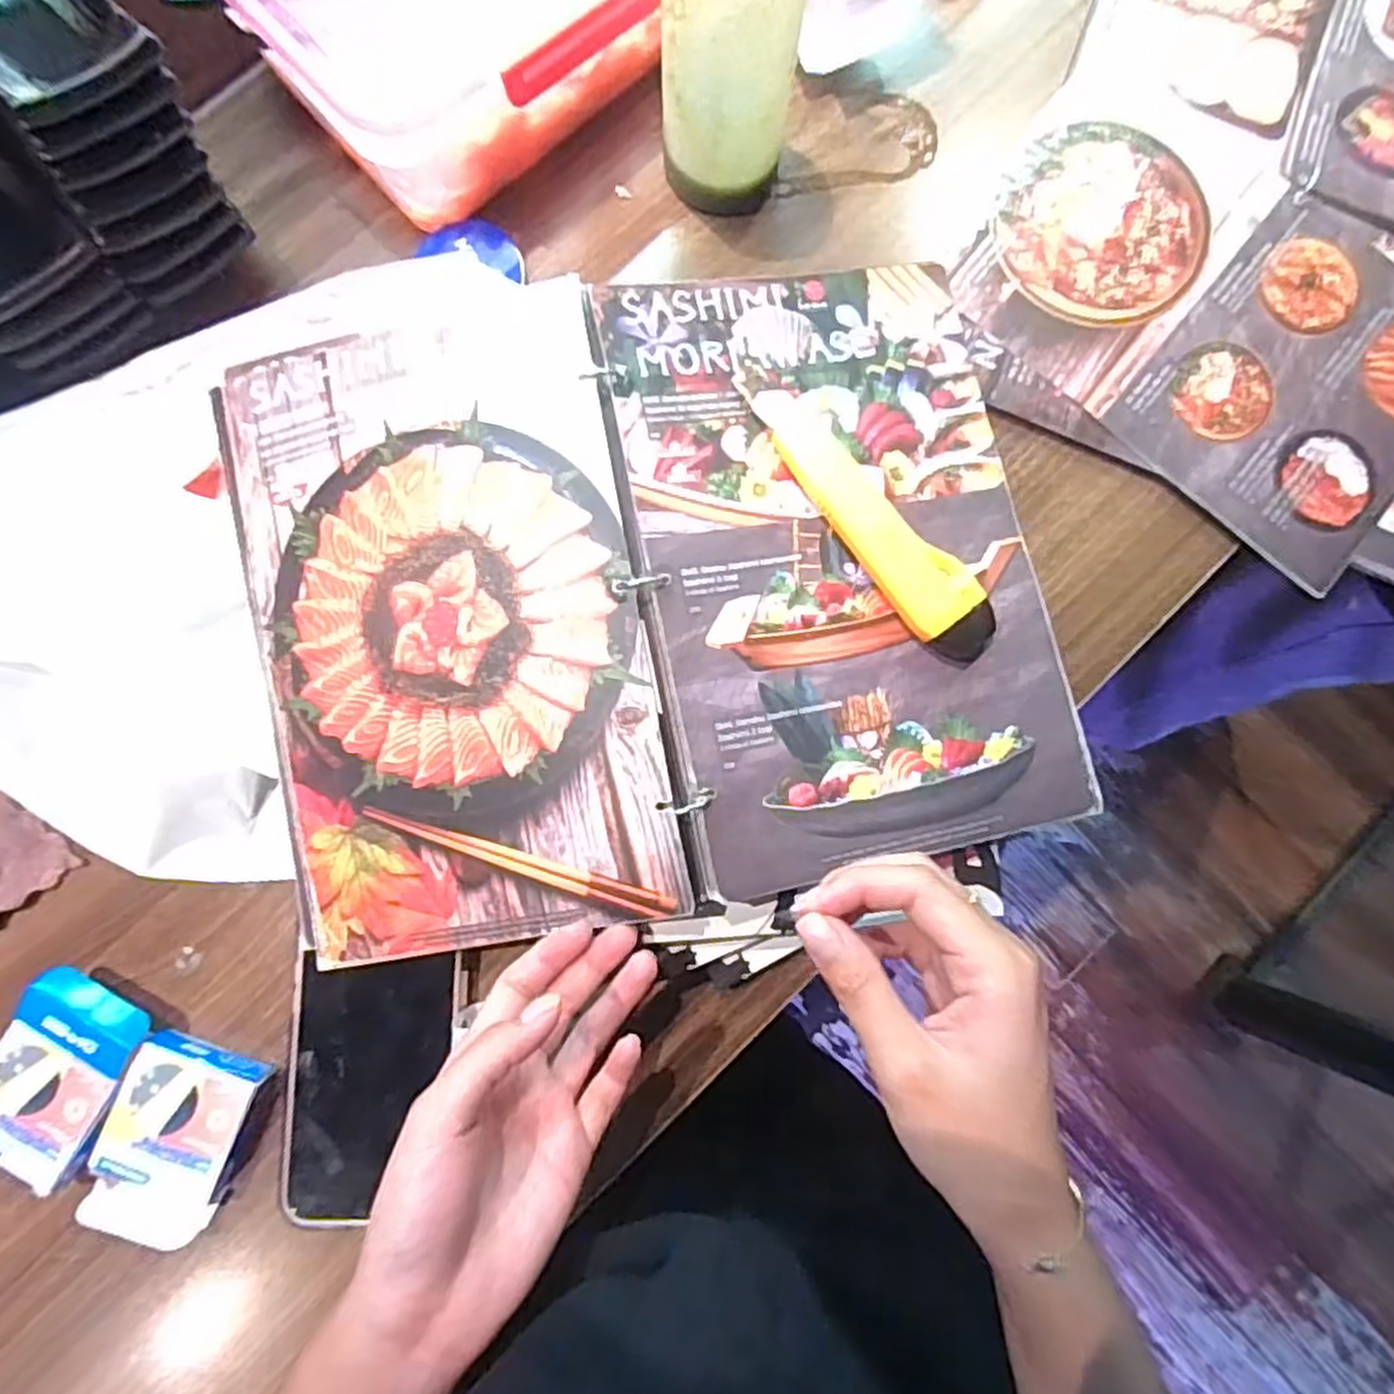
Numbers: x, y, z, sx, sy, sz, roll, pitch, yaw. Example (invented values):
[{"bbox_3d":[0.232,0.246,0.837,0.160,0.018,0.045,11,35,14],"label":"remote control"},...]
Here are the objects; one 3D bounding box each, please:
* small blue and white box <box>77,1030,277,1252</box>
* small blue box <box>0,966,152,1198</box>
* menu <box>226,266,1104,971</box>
[{"bbox_3d":[-0.251,0.214,0.372,0.061,0.020,0.086,19,83,0],"label":"small blue and white box"},{"bbox_3d":[-0.303,0.181,0.372,0.060,0.025,0.087,26,83,1],"label":"small blue box"},{"bbox_3d":[-0.023,-0.051,0.383,0.369,0.071,0.293,-11,84,-3],"label":"menu"}]

